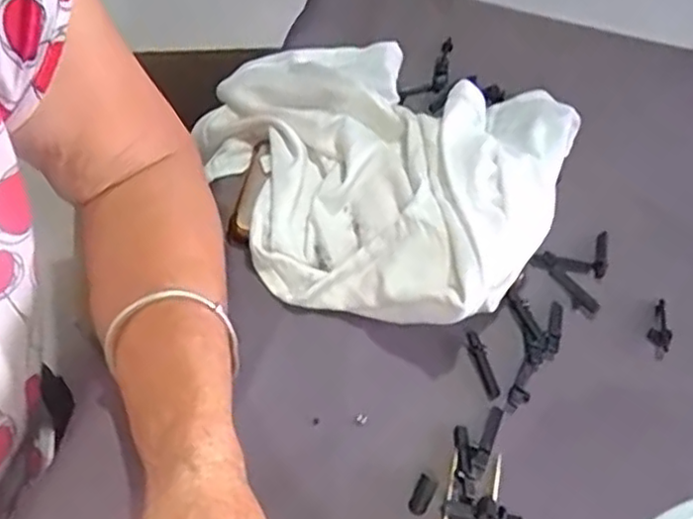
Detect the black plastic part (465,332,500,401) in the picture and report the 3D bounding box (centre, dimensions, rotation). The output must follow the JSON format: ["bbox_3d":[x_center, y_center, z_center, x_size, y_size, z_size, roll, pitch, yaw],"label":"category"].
[{"bbox_3d":[0.070,0.053,0.362,0.008,0.007,0.036,-9,54,-14],"label":"black plastic part"}]

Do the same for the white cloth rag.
[{"bbox_3d":[0.013,-0.066,0.421,0.224,0.063,0.202,30,55,15],"label":"white cloth rag"}]

